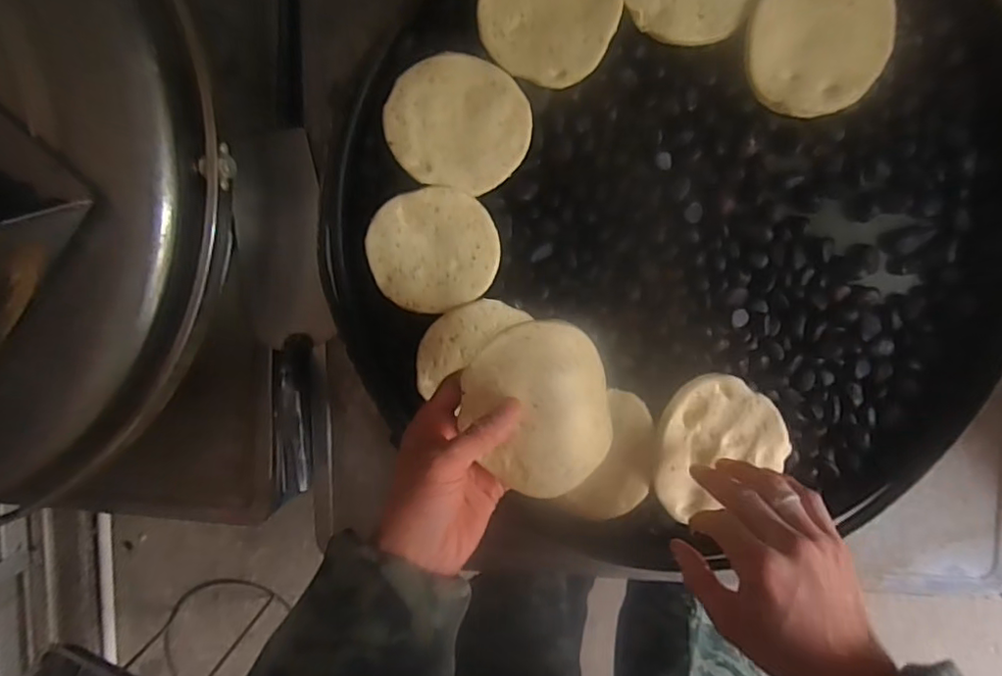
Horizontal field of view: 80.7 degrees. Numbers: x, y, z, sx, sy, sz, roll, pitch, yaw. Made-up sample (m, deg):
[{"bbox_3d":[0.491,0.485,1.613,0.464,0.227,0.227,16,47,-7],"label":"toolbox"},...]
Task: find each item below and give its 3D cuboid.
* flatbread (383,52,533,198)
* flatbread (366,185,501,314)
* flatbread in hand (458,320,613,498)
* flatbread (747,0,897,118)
[{"bbox_3d":[-0.035,-0.176,0.488,0.116,0.018,0.101,15,97,6],"label":"flatbread"},{"bbox_3d":[-0.055,-0.073,0.491,0.105,0.005,0.098,0,95,3],"label":"flatbread"},{"bbox_3d":[0.024,0.046,0.396,0.093,0.039,0.106,-8,94,8],"label":"flatbread in hand"},{"bbox_3d":[0.246,-0.230,0.456,0.104,0.014,0.108,-3,95,8],"label":"flatbread"}]

